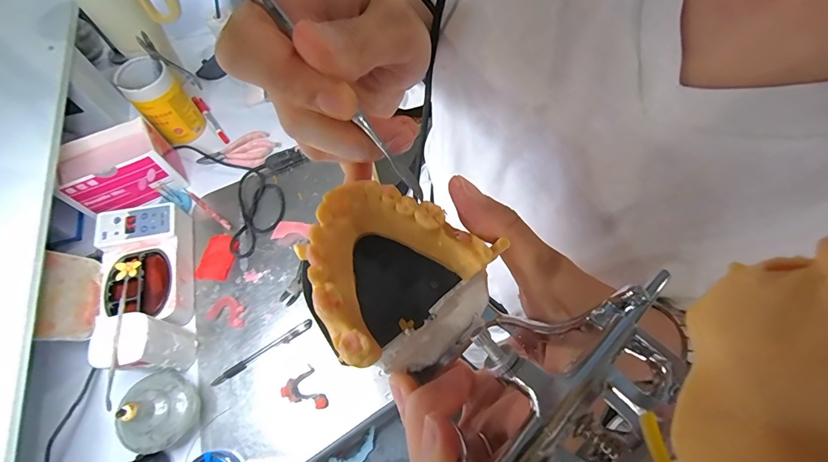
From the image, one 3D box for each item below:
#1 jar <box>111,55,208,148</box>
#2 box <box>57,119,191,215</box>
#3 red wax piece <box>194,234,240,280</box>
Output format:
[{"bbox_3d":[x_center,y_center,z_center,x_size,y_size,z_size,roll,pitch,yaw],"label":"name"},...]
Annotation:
[{"bbox_3d":[-0.447,-0.229,0.672,0.078,0.131,0.081,0,66,1],"label":"jar"},{"bbox_3d":[-0.489,-0.099,0.631,0.154,0.105,0.090,-30,69,-12],"label":"box"},{"bbox_3d":[-0.318,0.041,0.612,0.051,0.007,0.077,4,66,3],"label":"red wax piece"}]

